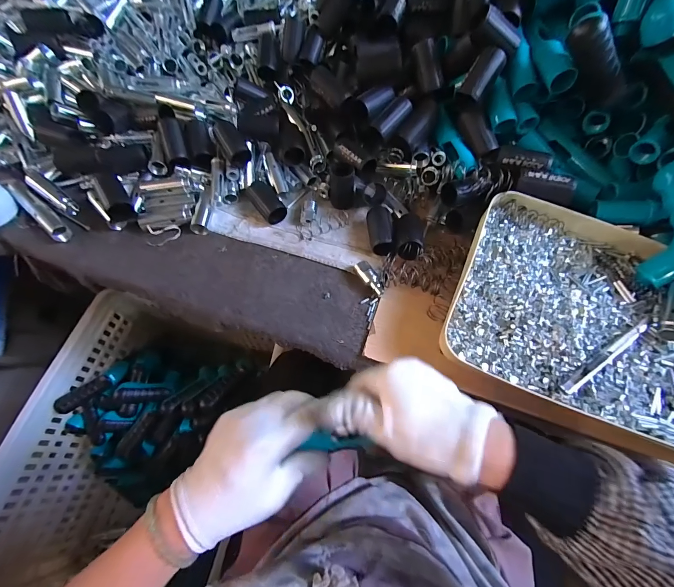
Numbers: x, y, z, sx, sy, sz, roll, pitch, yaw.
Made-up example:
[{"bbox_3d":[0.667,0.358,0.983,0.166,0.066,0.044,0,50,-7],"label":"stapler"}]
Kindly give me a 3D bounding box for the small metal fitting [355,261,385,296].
[{"bbox_3d":[0.043,-0.020,0.422,0.019,0.017,0.052,-33,68,-16],"label":"small metal fitting"}]

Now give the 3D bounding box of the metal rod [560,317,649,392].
[{"bbox_3d":[0.274,0.062,0.332,0.124,0.010,0.014,-29,67,-15],"label":"metal rod"}]

